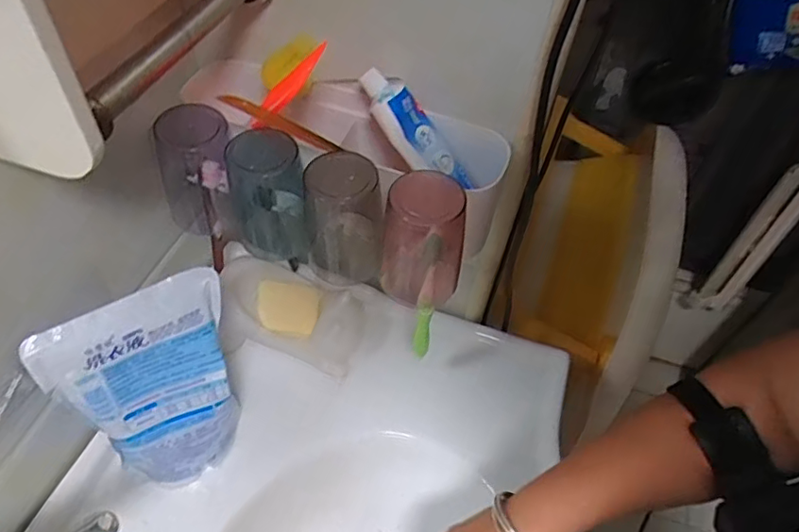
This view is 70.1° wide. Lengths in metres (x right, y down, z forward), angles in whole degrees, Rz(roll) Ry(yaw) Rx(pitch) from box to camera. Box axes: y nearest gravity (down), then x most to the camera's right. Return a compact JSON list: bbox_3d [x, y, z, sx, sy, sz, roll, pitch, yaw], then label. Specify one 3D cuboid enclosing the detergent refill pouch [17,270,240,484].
[{"bbox_3d":[-0.183,0.100,0.452,0.126,0.188,0.060,-30,60,-25],"label":"detergent refill pouch"}]

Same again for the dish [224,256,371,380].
[{"bbox_3d":[-0.107,0.045,0.588,0.155,0.033,0.084,29,62,-18],"label":"dish"}]

